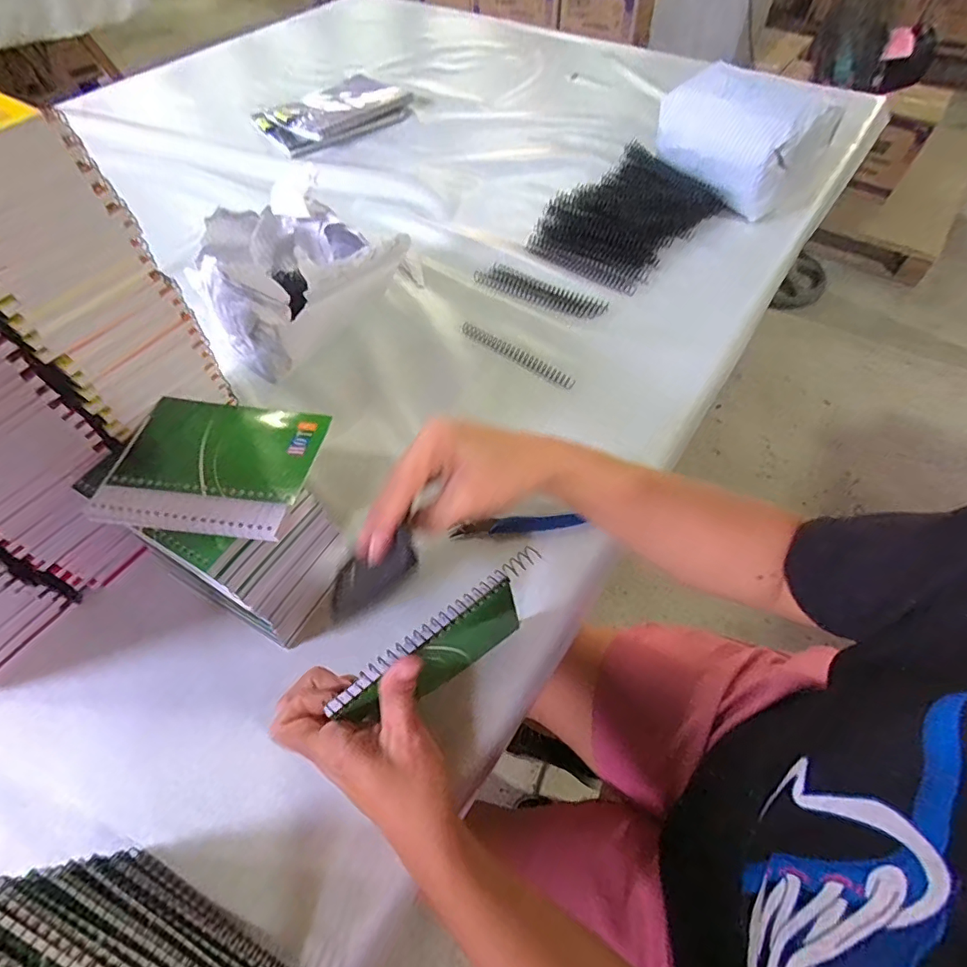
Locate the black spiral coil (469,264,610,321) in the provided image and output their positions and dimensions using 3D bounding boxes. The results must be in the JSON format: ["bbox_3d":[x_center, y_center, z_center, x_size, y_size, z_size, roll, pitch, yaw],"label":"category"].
[{"bbox_3d":[0.067,-0.235,0.611,0.165,0.012,0.034,28,63,17],"label":"black spiral coil"}]

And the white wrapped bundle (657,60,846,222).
[{"bbox_3d":[0.365,-0.482,0.705,0.147,0.127,0.203,-29,62,-16],"label":"white wrapped bundle"}]

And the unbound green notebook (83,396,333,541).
[{"bbox_3d":[-0.182,-0.016,0.340,0.133,0.009,0.101,6,55,7],"label":"unbound green notebook"}]

